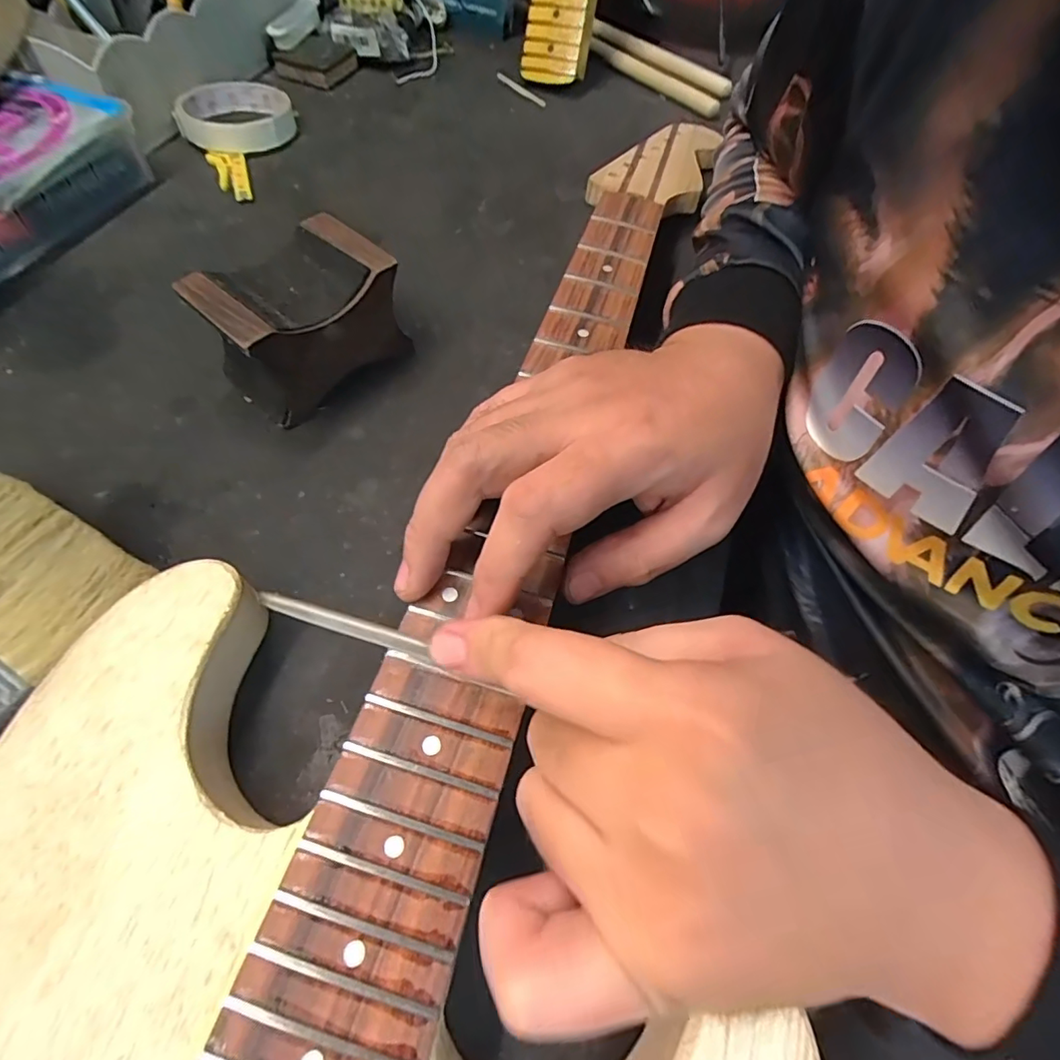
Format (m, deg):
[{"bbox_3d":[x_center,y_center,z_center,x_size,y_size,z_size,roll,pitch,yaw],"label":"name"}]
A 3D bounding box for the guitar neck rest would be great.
[{"bbox_3d":[-0.122,-0.114,0.293,0.095,0.060,0.069,-37,69,-22],"label":"guitar neck rest"}]

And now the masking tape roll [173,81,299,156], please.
[{"bbox_3d":[-0.233,-0.330,0.425,0.086,0.021,0.086,-20,63,-15],"label":"masking tape roll"}]

